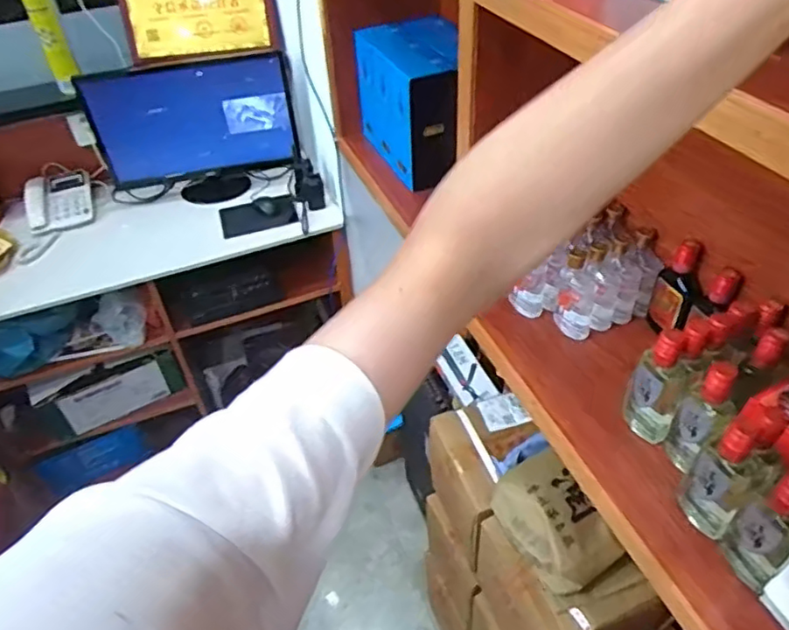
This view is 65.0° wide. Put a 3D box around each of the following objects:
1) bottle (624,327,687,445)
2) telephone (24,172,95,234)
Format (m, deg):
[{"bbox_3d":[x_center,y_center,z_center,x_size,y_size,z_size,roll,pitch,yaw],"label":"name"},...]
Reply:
[{"bbox_3d":[0.315,0.088,0.746,0.058,0.157,0.040,15,46,19],"label":"bottle"},{"bbox_3d":[-0.908,-0.313,1.675,0.163,0.077,0.199,-19,45,-16],"label":"telephone"}]

